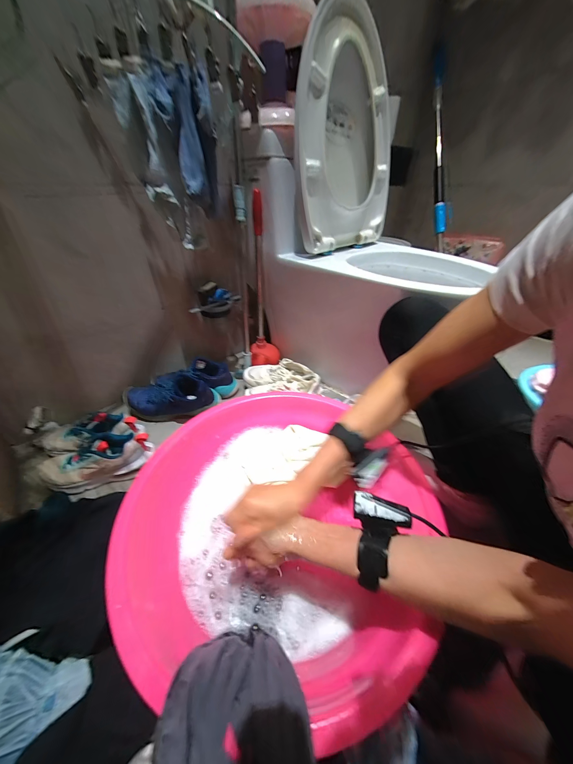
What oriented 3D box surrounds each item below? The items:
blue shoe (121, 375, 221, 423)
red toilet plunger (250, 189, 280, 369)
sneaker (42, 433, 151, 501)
[{"bbox_3d":[-0.355,0.047,0.766,0.272,0.118,0.100,-2,38,-3],"label":"blue shoe"},{"bbox_3d":[-0.080,-0.289,0.812,0.104,0.499,0.132,-1,38,-1],"label":"red toilet plunger"},{"bbox_3d":[-0.455,0.197,0.606,0.237,0.105,0.097,-7,38,-9],"label":"sneaker"}]

